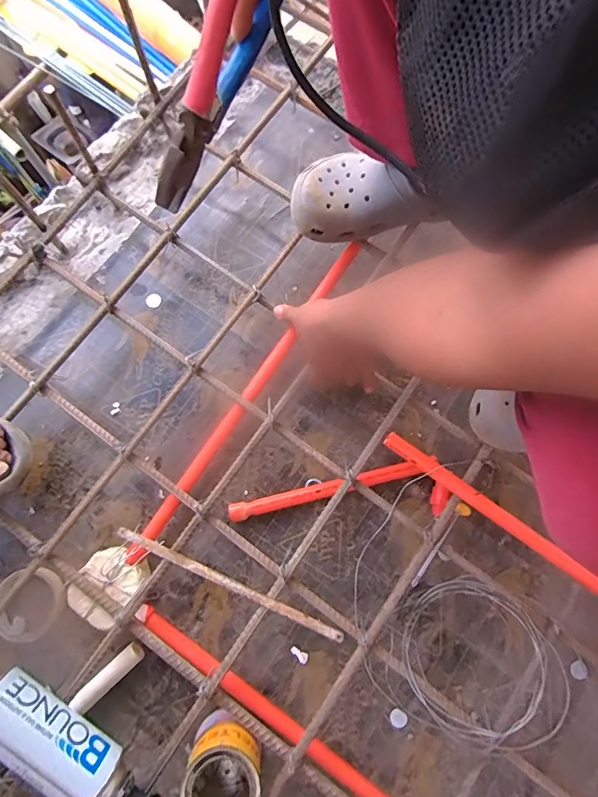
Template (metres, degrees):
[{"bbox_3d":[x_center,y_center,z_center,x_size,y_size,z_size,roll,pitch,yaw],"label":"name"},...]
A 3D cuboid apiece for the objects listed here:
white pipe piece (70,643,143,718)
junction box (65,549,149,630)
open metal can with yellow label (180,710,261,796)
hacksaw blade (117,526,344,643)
[{"bbox_3d":[-0.251,0.367,0.571,0.103,0.028,0.026,-40,81,-9],"label":"white pipe piece"},{"bbox_3d":[-0.249,0.249,0.580,0.086,0.058,0.092,33,79,6],"label":"junction box"},{"bbox_3d":[-0.088,0.438,0.509,0.083,0.105,0.096,6,77,1],"label":"open metal can with yellow label"},{"bbox_3d":[-0.090,0.235,0.543,0.305,0.011,0.015,24,78,5],"label":"hacksaw blade"}]

